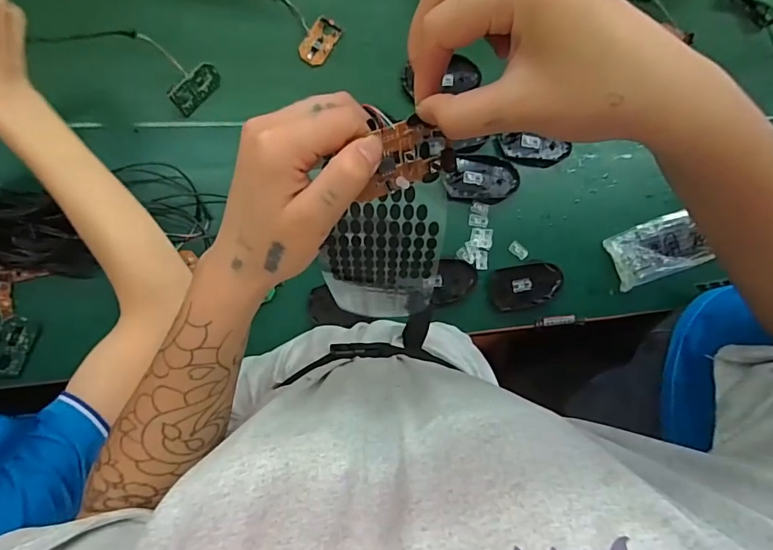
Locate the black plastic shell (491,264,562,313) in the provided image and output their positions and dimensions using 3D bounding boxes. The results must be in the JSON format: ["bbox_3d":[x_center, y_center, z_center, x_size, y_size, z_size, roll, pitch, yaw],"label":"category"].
[{"bbox_3d":[0.205,0.016,0.687,0.112,0.009,0.061,-10,88,-10],"label":"black plastic shell"}]

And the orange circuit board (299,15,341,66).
[{"bbox_3d":[-0.090,-0.318,0.637,0.036,0.007,0.068,30,82,-6],"label":"orange circuit board"}]

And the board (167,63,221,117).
[{"bbox_3d":[-0.237,-0.233,0.586,0.005,0.038,0.071,27,69,32],"label":"board"}]

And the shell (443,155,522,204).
[{"bbox_3d":[0.134,-0.136,0.669,0.113,0.016,0.065,4,86,-9],"label":"shell"}]

